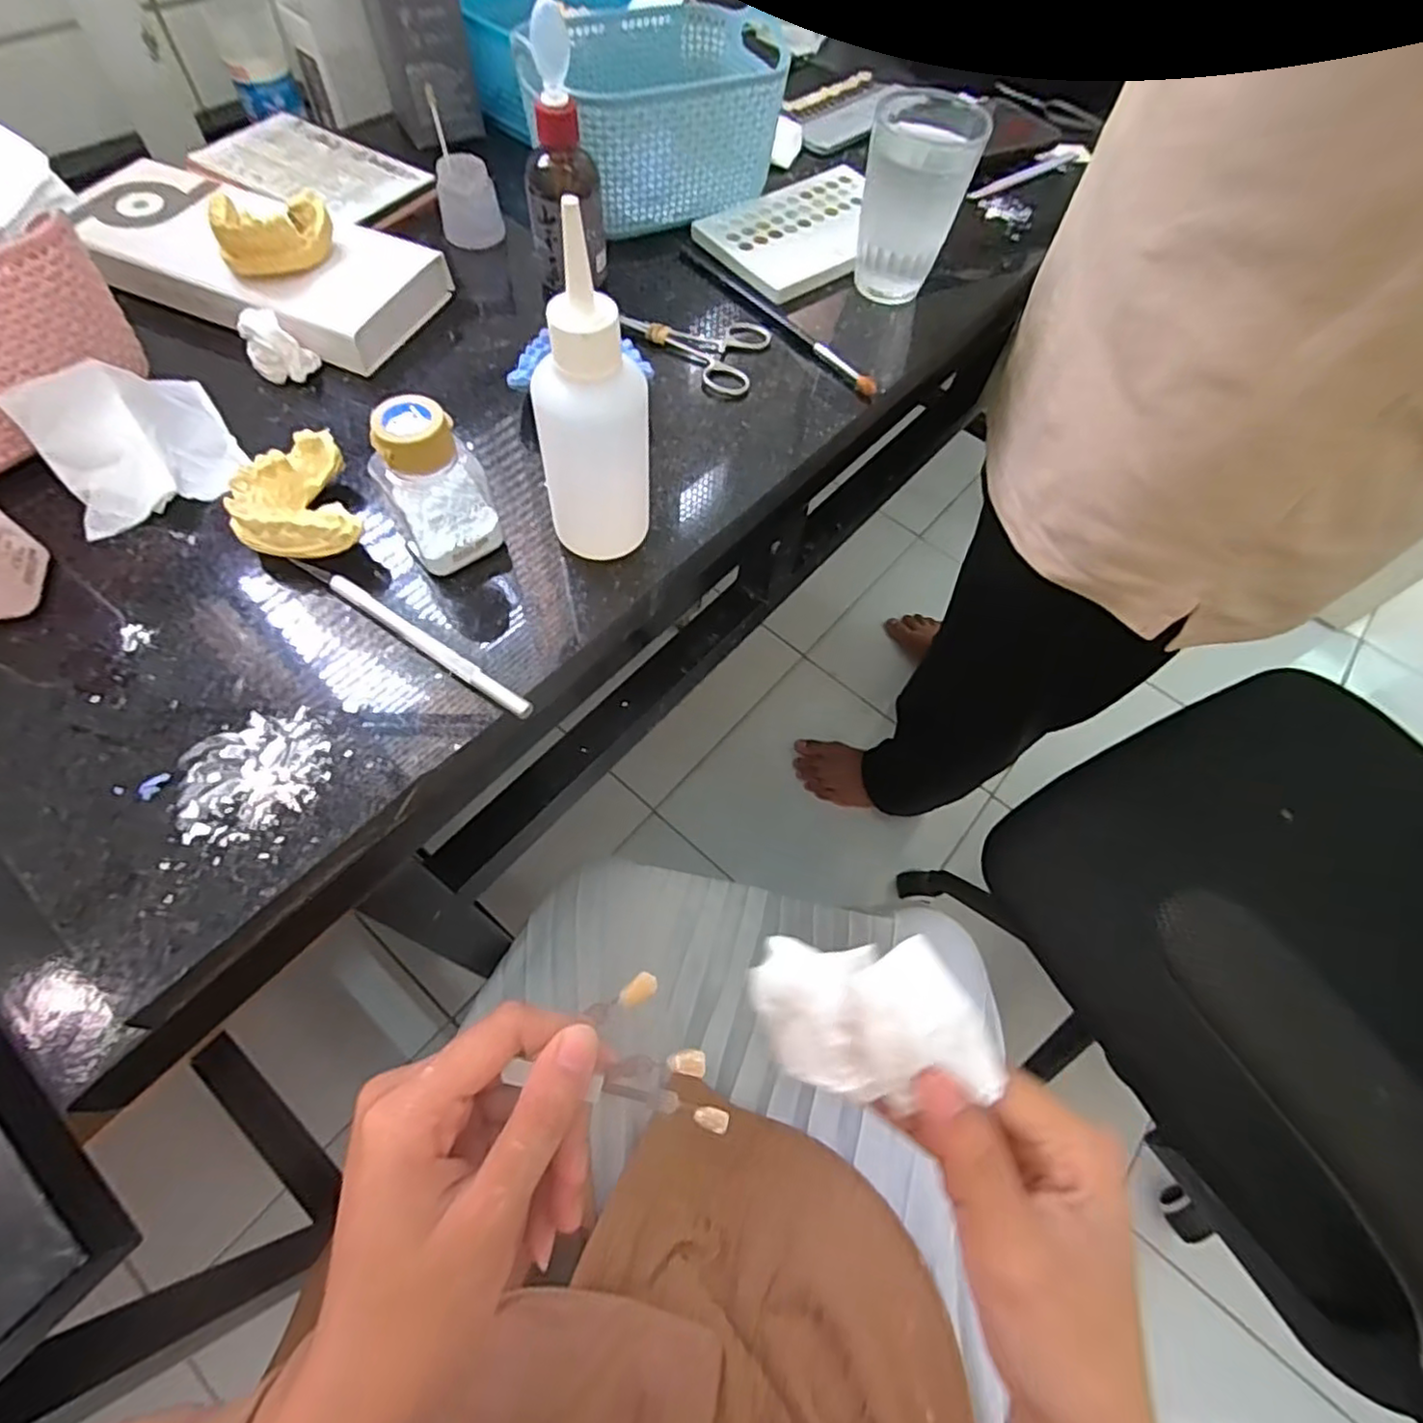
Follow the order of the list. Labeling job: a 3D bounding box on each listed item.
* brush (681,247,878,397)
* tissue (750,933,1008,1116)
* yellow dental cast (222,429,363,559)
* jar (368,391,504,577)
[{"bbox_3d":[0.040,-0.256,0.433,0.015,0.004,0.176,-32,69,-20],"label":"brush"},{"bbox_3d":[0.054,0.109,0.237,0.076,0.059,0.050,4,64,3],"label":"tissue"},{"bbox_3d":[-0.200,-0.099,0.323,0.052,0.023,0.067,-20,65,-15],"label":"yellow dental cast"},{"bbox_3d":[-0.125,-0.101,0.306,0.045,0.074,0.040,-23,66,-16],"label":"jar"}]

